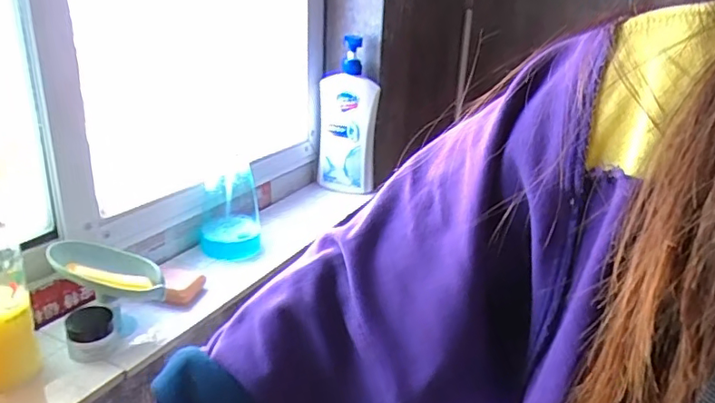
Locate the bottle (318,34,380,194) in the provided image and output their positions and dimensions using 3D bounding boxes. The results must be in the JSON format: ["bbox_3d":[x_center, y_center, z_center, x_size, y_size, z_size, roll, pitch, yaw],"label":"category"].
[{"bbox_3d":[-0.015,-0.141,0.960,0.101,0.261,0.047,1,20,-8],"label":"bottle"}]

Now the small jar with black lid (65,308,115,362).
[{"bbox_3d":[-0.255,0.127,0.530,0.042,0.039,0.034,-5,22,-23],"label":"small jar with black lid"}]

